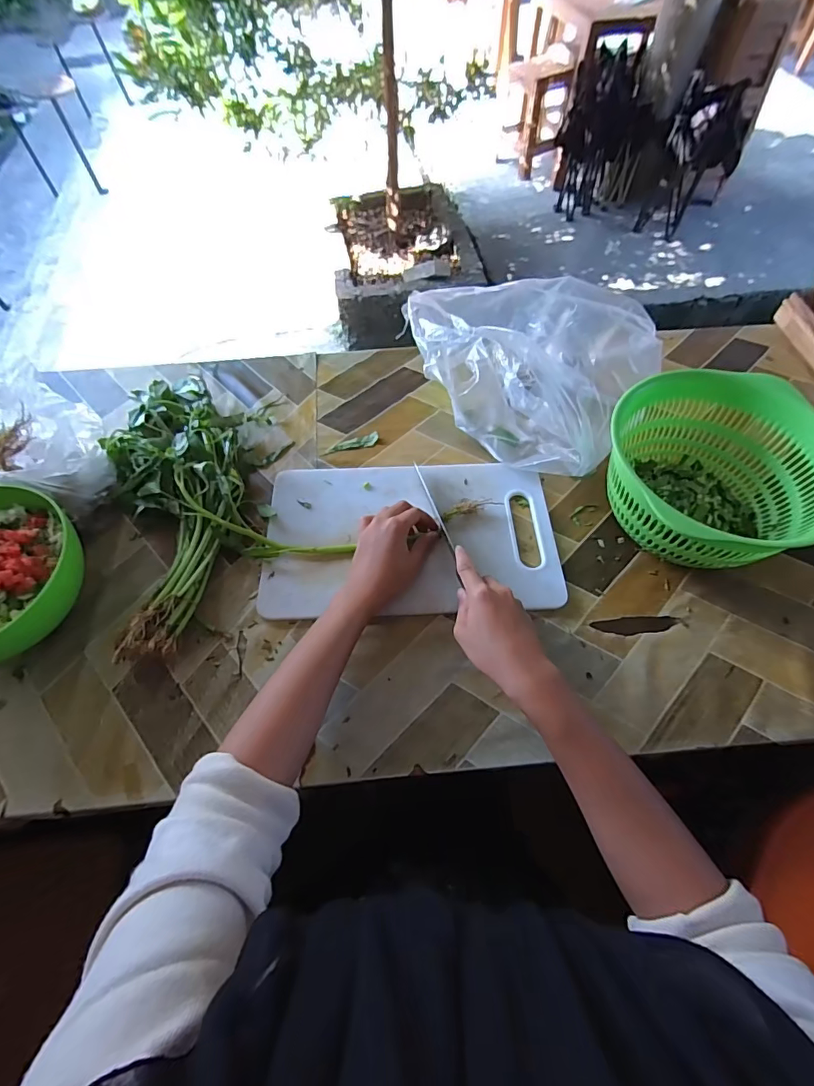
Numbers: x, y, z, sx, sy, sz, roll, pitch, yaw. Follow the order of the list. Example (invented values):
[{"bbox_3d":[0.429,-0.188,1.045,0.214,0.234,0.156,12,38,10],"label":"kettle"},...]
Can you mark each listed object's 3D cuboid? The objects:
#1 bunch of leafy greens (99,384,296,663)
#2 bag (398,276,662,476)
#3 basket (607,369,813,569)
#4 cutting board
[{"bbox_3d":[-0.268,-0.057,0.535,0.187,0.060,0.377,3,59,3],"label":"bunch of leafy greens"},{"bbox_3d":[0.141,-0.225,0.579,0.276,0.135,0.182,35,66,19],"label":"bag"},{"bbox_3d":[0.313,-0.062,0.494,0.208,0.128,0.199,0,59,1],"label":"basket"},{"bbox_3d":[0.004,-0.011,0.535,0.324,0.012,0.194,-2,59,0],"label":"cutting board"}]

